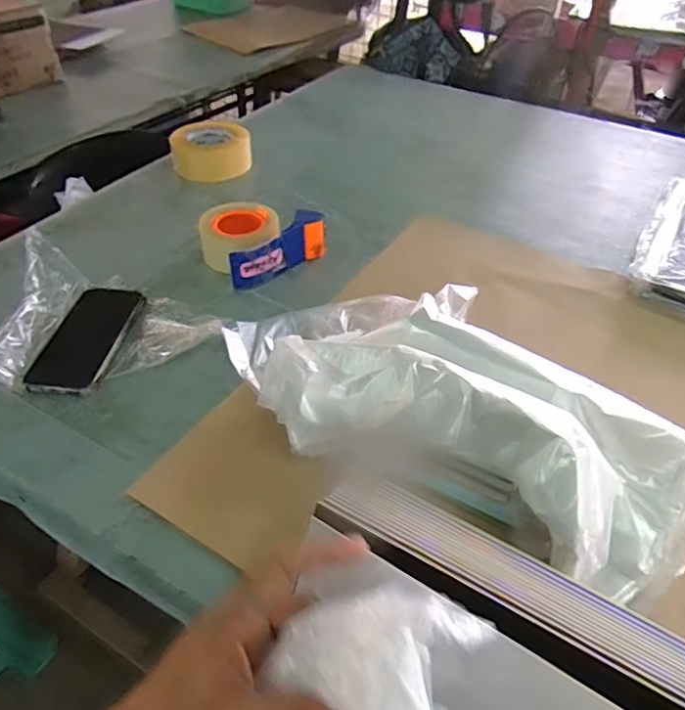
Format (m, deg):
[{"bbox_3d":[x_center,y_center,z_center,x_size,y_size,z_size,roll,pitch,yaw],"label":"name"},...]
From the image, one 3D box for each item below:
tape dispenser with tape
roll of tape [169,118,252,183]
[{"bbox_3d":[-0.118,-0.161,0.777,0.151,0.061,0.120,-31,52,-30],"label":"tape dispenser with tape"},{"bbox_3d":[-0.226,-0.354,0.980,0.133,0.052,0.143,-9,44,-12],"label":"roll of tape"}]

